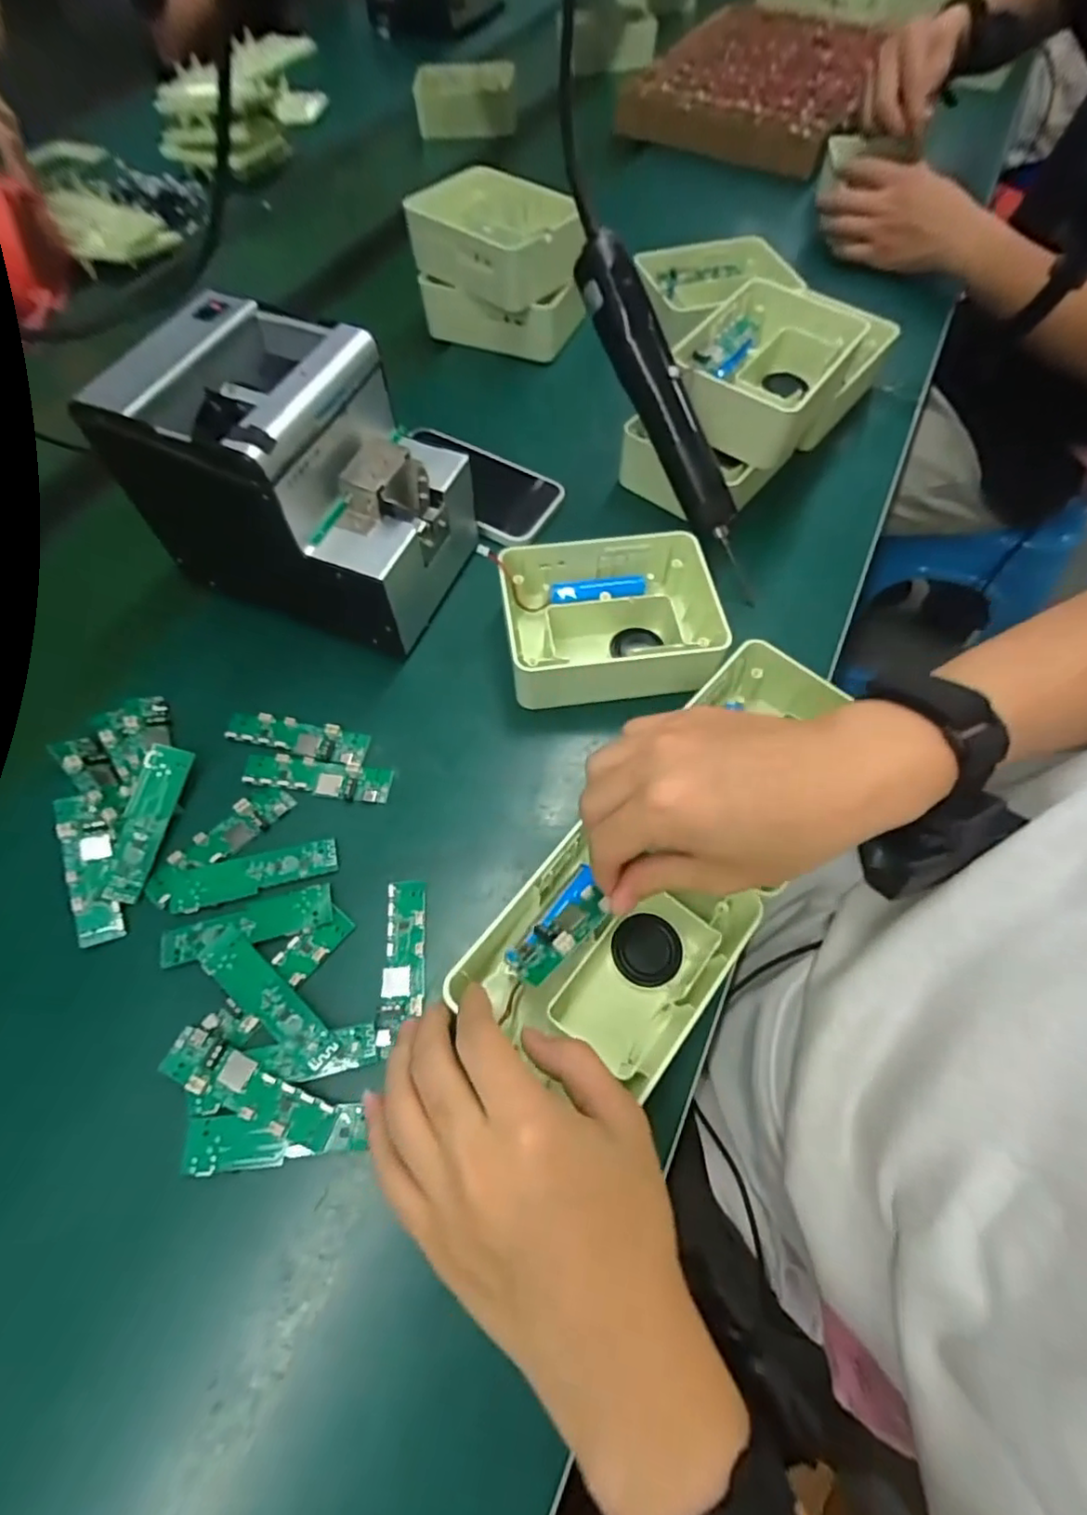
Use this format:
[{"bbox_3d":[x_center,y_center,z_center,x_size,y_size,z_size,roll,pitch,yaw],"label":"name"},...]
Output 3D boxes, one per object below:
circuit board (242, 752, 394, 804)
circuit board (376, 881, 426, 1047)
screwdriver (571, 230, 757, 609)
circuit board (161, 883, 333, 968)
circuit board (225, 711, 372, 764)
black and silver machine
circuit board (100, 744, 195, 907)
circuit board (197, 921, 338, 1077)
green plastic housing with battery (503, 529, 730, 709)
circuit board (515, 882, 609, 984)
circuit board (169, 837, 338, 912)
[{"bbox_3d":[-0.144,0.011,0.386,0.091,0.004,0.025,9,61,1],"label":"circuit board"},{"bbox_3d":[-0.077,0.111,0.336,0.023,0.004,0.084,0,61,-4],"label":"circuit board"},{"bbox_3d":[0.093,-0.230,0.427,0.029,0.035,0.247,-39,108,-22],"label":"screwdriver"},{"bbox_3d":[-0.166,0.093,0.338,0.090,0.004,0.023,-14,63,-11],"label":"circuit board"},{"bbox_3d":[-0.163,-0.014,0.398,0.095,0.005,0.025,10,61,1],"label":"circuit board"},{"bbox_3d":[-0.156,-0.179,0.405,0.181,0.151,0.129,22,62,8],"label":"black and silver machine"},{"bbox_3d":[-0.236,0.038,0.359,0.024,0.007,0.092,19,69,-23],"label":"circuit board"},{"bbox_3d":[-0.146,0.127,0.321,0.091,0.004,0.023,38,66,16],"label":"circuit board"},{"bbox_3d":[0.045,-0.090,0.423,0.140,0.061,0.117,-7,62,-8],"label":"green plastic housing with battery"},{"bbox_3d":[0.009,0.087,0.299,0.056,0.007,0.022,-40,37,-22],"label":"circuit board"},{"bbox_3d":[-0.168,0.067,0.353,0.092,0.004,0.026,-10,63,-9],"label":"circuit board"}]

